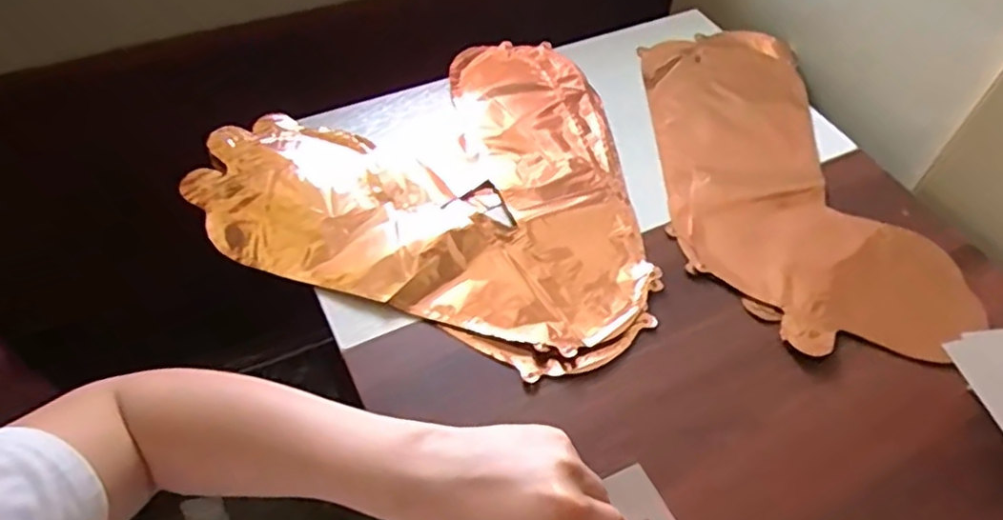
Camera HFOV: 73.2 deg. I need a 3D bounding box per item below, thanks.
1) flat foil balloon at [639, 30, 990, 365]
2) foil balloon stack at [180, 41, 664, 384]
[{"bbox_3d":[0.269,-0.094,0.685,0.228,0.015,0.448,-6,53,-7],"label":"flat foil balloon"},{"bbox_3d":[-0.037,-0.101,0.670,0.421,0.016,0.383,20,54,12],"label":"foil balloon stack"}]

